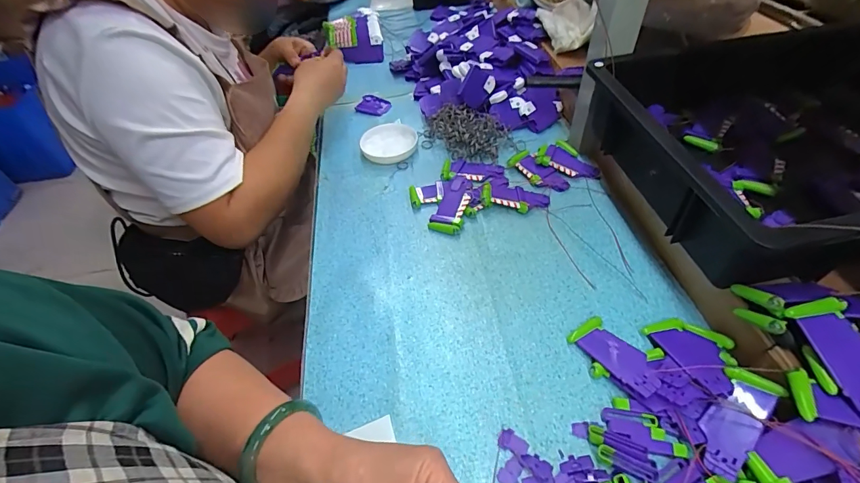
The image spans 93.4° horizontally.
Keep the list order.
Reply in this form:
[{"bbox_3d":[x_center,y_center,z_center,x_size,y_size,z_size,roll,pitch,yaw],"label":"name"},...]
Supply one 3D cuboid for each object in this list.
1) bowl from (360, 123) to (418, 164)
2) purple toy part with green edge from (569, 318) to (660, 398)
[{"bbox_3d":[-0.066,-0.162,0.666,0.090,0.024,0.093,-3,49,3],"label":"bowl"},{"bbox_3d":[0.181,0.110,0.393,0.040,0.010,0.089,-26,38,-16],"label":"purple toy part with green edge"}]

